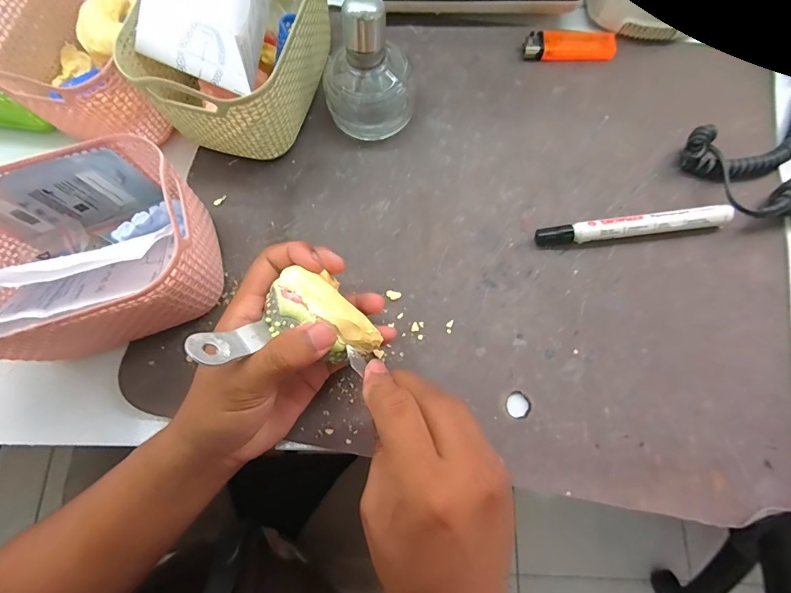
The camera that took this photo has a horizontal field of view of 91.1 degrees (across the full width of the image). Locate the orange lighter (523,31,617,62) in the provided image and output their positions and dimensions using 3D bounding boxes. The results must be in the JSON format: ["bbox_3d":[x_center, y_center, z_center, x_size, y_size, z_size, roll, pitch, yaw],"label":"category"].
[{"bbox_3d":[0.158,-0.229,0.354,0.082,0.013,0.026,0,75,2],"label":"orange lighter"}]

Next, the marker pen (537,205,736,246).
[{"bbox_3d":[0.183,-0.053,0.302,0.143,0.016,0.015,-6,75,0],"label":"marker pen"}]

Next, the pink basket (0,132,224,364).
[{"bbox_3d":[-0.216,-0.026,0.269,0.170,0.091,0.117,-19,76,-3],"label":"pink basket"}]

